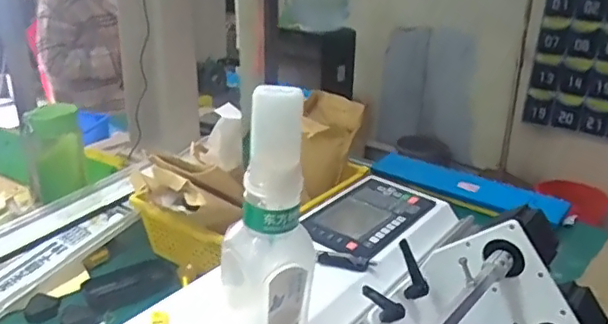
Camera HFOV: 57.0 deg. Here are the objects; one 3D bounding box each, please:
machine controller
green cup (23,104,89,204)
[{"bbox_3d":[0.072,0.062,0.650,0.095,0.028,0.175,16,27,32],"label":"machine controller"},{"bbox_3d":[-0.369,-0.015,0.833,0.077,0.135,0.066,-11,26,-27],"label":"green cup"}]

